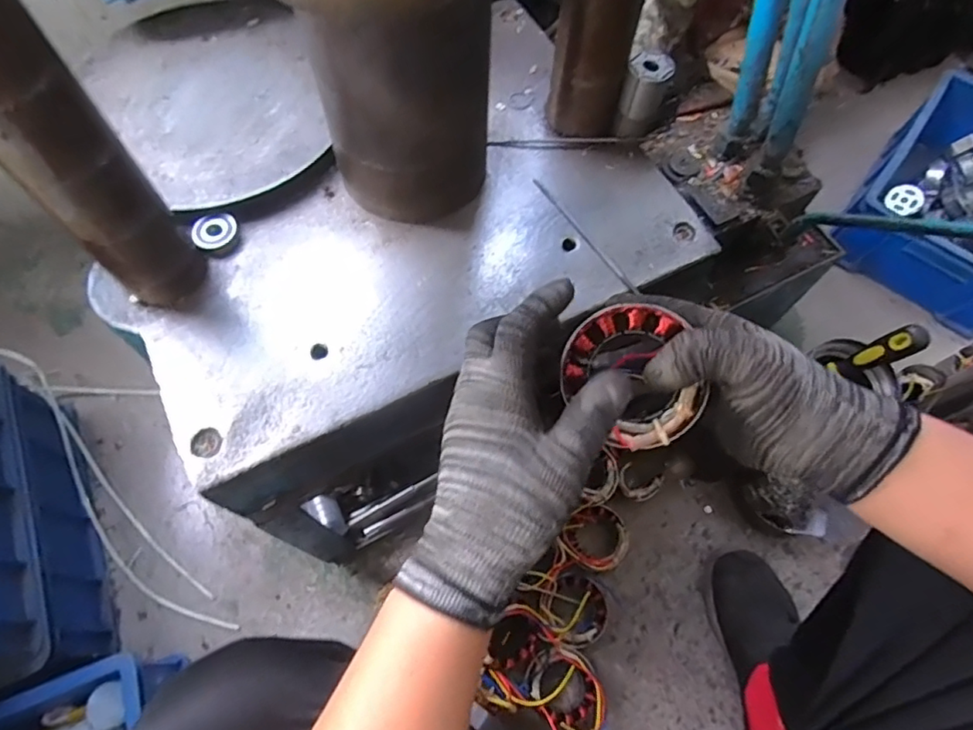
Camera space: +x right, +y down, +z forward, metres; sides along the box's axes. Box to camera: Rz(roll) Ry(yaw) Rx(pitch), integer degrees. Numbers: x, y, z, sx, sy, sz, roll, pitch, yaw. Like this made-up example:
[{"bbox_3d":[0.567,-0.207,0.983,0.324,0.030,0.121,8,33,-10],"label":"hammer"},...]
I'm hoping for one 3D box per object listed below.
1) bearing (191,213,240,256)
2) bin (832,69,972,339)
[{"bbox_3d":[-0.225,-0.109,0.474,0.035,0.016,0.031,-27,69,-13],"label":"bearing"},{"bbox_3d":[0.845,-0.292,1.003,0.305,0.133,0.415,39,70,15],"label":"bin"}]

